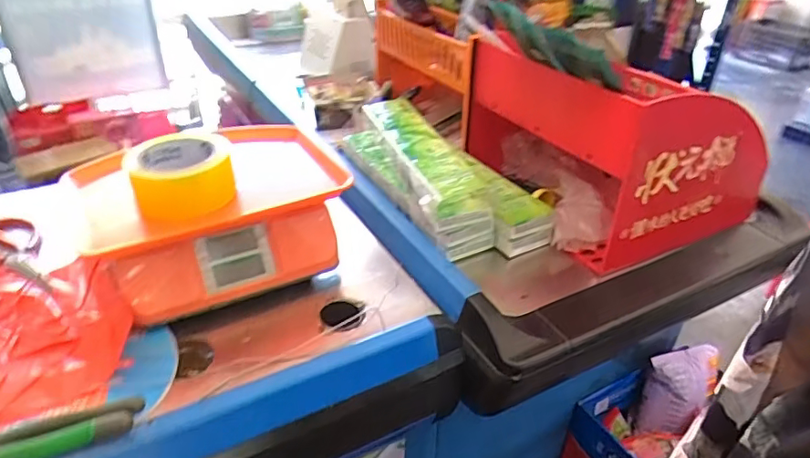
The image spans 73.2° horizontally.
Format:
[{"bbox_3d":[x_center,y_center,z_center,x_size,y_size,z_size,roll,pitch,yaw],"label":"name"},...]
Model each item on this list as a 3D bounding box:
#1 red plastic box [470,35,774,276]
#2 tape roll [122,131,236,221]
[{"bbox_3d":[0.289,-0.142,0.784,0.325,0.224,0.315,-15,37,-23],"label":"red plastic box"},{"bbox_3d":[-0.256,-0.069,0.633,0.107,0.067,0.123,-12,35,-19],"label":"tape roll"}]

